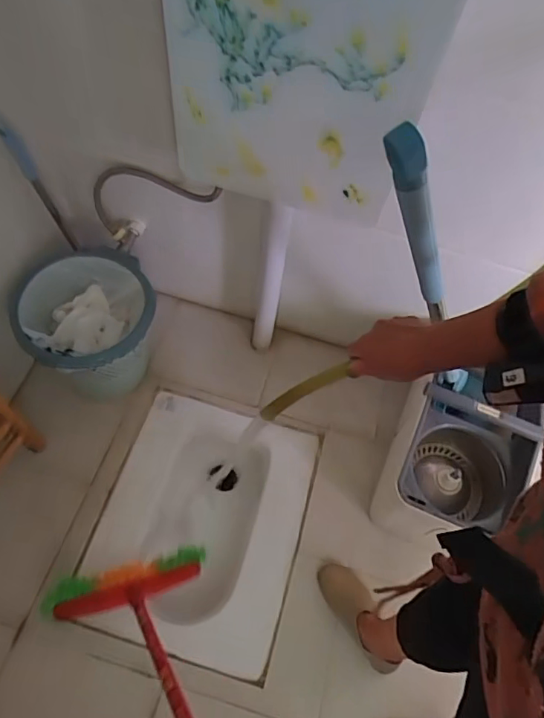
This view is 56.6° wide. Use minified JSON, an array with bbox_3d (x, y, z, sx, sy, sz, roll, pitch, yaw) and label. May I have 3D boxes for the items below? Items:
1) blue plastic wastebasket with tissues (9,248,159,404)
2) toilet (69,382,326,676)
[{"bbox_3d":[-0.390,-0.055,1.124,0.260,0.291,0.272,1,57,-1],"label":"blue plastic wastebasket with tissues"},{"bbox_3d":[-0.157,0.396,1.196,0.420,0.225,0.528,14,58,7],"label":"toilet"}]

